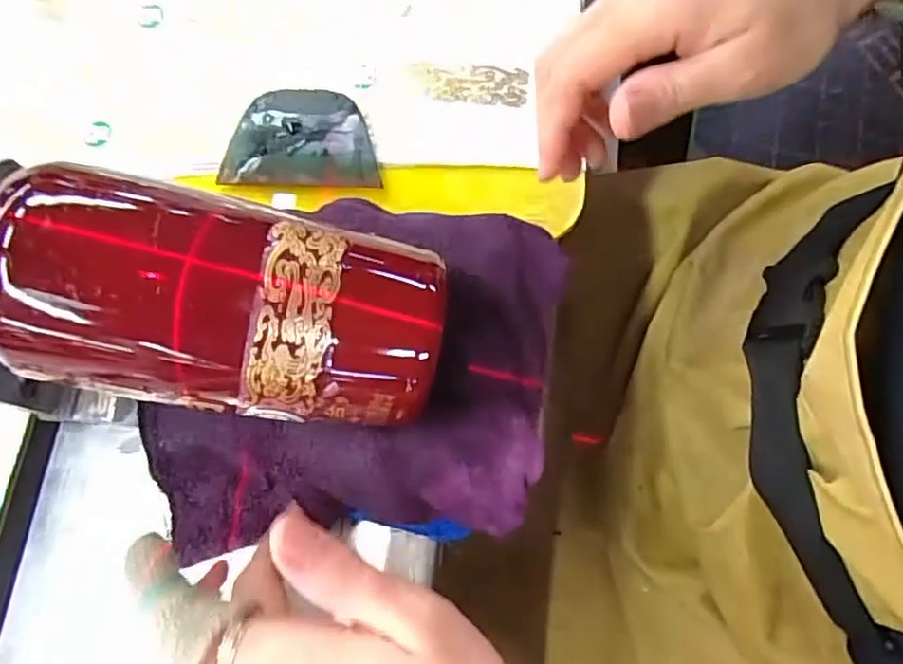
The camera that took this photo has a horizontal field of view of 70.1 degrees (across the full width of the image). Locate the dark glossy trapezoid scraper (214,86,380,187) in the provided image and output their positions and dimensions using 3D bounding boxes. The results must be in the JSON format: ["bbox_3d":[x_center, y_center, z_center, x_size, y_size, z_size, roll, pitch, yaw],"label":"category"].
[{"bbox_3d":[-0.083,-0.107,0.357,0.085,0.011,0.055,3,74,0],"label":"dark glossy trapezoid scraper"}]

